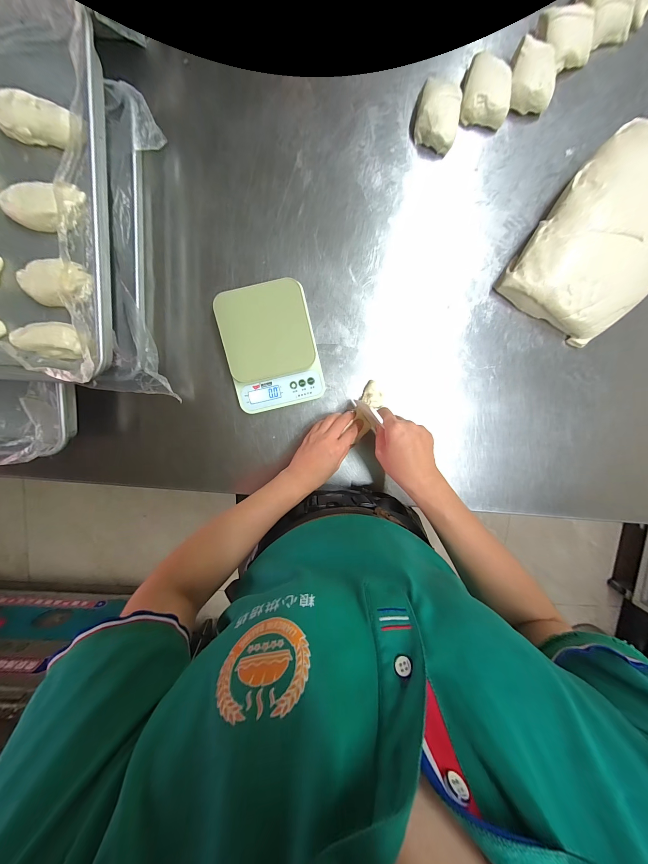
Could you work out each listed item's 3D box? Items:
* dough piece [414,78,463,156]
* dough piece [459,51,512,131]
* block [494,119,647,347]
[{"bbox_3d":[0.176,-0.488,0.428,0.061,0.035,0.083,12,96,-4],"label":"dough piece"},{"bbox_3d":[0.251,-0.521,0.424,0.075,0.042,0.079,6,96,-3],"label":"dough piece"},{"bbox_3d":[0.477,-0.334,0.438,0.208,0.071,0.362,34,94,-6],"label":"block"}]

